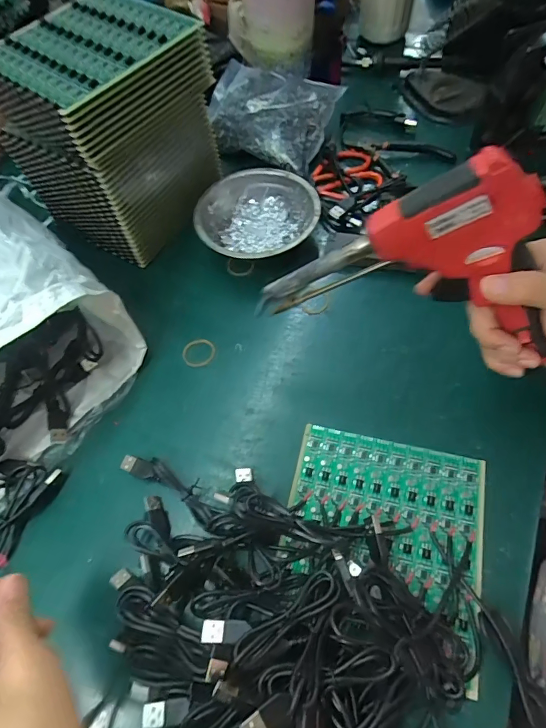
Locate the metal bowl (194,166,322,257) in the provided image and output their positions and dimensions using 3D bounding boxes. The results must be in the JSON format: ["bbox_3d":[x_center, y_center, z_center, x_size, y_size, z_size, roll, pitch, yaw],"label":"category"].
[{"bbox_3d":[-0.016,-0.152,0.441,0.125,0.038,0.122,-2,62,3],"label":"metal bowl"}]

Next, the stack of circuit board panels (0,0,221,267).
[{"bbox_3d":[-0.158,-0.239,0.435,0.133,0.174,0.164,30,68,18],"label":"stack of circuit board panels"}]

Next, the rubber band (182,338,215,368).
[{"bbox_3d":[-0.071,-0.011,0.397,0.032,0.004,0.029,-14,62,-3],"label":"rubber band"}]

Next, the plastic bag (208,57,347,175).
[{"bbox_3d":[-0.011,-0.311,0.507,0.167,0.043,0.104,19,65,13],"label":"plastic bag"}]

